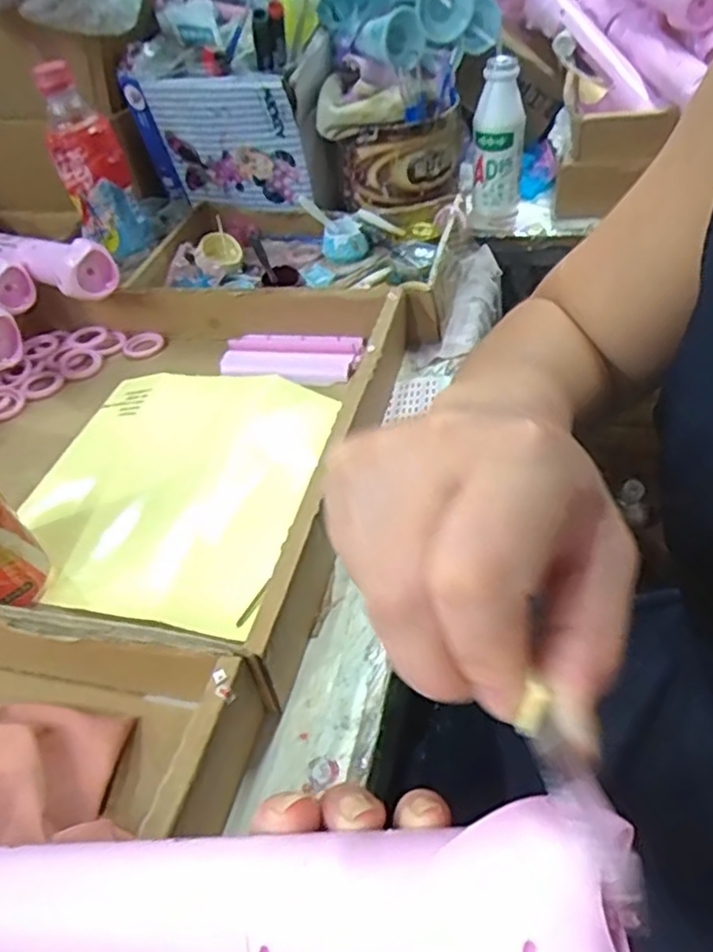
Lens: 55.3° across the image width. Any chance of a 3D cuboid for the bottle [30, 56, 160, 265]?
[{"bbox_3d":[-0.242,-0.287,0.630,0.067,0.160,0.052,-17,44,-10],"label":"bottle"}]

